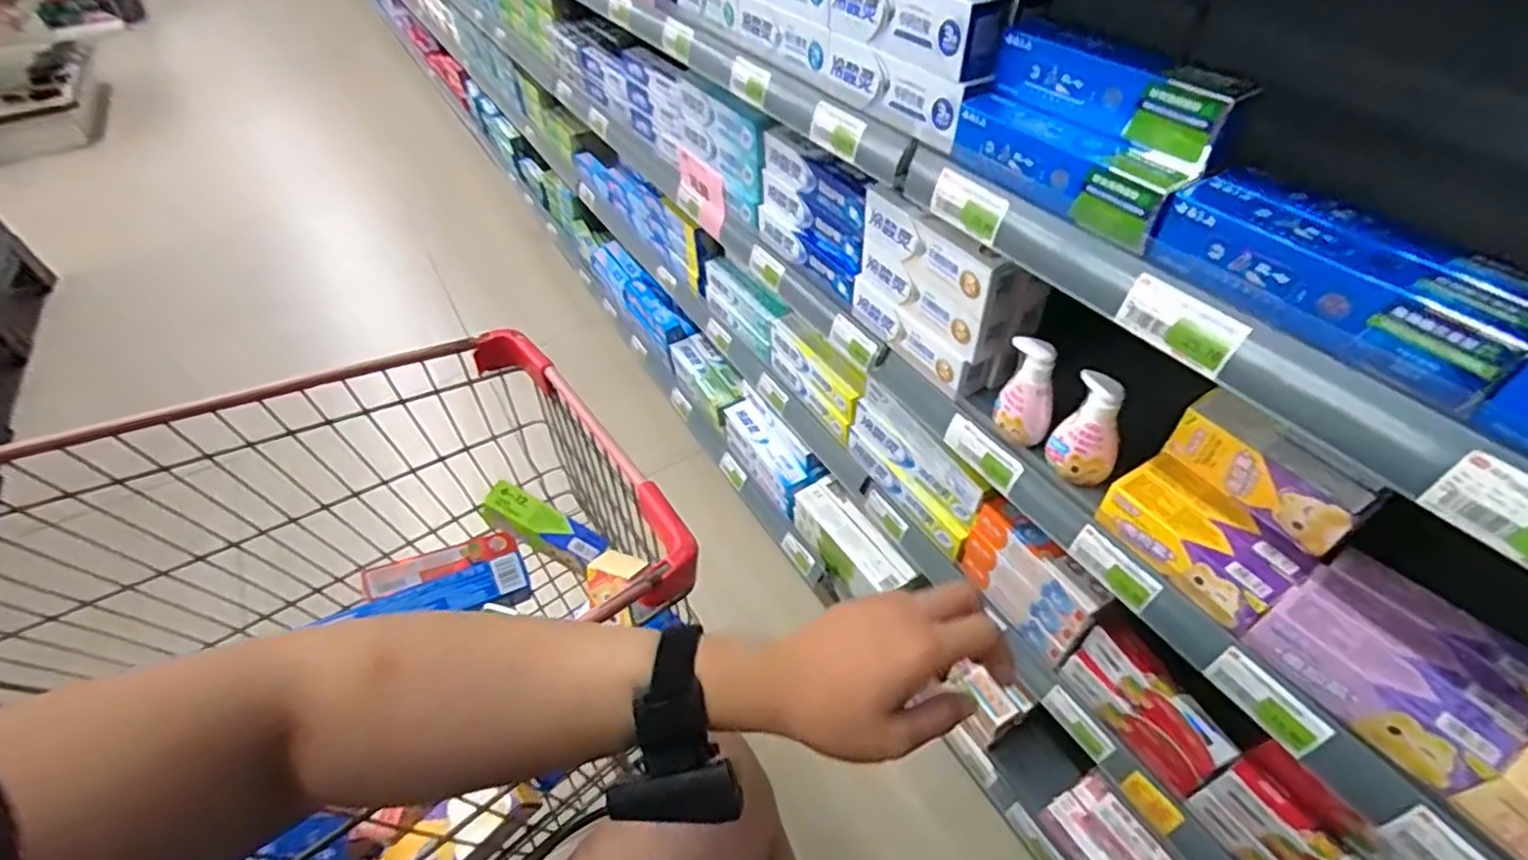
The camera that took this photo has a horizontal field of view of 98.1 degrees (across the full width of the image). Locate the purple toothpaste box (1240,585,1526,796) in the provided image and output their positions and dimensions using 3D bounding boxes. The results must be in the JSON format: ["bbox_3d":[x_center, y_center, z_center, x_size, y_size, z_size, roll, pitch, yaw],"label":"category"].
[{"bbox_3d":[0.437,0.185,0.480,0.043,0.049,0.141,-29,51,-23],"label":"purple toothpaste box"}]

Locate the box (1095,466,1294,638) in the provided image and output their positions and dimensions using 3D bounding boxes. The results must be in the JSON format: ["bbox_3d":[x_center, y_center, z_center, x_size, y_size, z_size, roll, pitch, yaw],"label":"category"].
[{"bbox_3d":[0.360,0.098,0.564,0.045,0.048,0.140,-26,50,-21],"label":"box"}]

